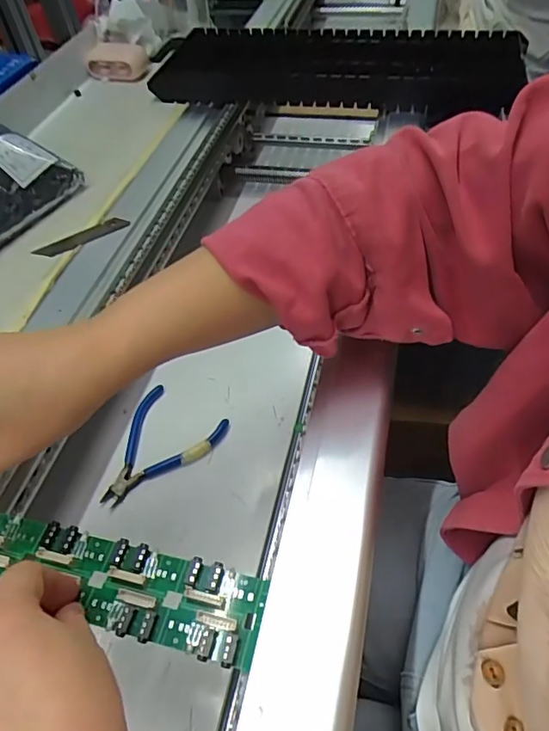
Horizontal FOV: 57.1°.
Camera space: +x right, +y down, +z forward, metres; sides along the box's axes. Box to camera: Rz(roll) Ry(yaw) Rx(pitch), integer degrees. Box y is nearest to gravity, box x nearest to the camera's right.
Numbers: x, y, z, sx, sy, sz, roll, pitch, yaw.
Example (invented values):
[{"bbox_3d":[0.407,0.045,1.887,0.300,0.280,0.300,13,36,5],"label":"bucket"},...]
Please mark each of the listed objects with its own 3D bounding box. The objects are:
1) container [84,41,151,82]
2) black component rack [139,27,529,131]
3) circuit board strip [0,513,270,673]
[{"bbox_3d":[-0.194,-0.378,0.626,0.077,0.030,0.040,13,54,13],"label":"container"},{"bbox_3d":[0.071,-0.343,0.576,0.397,0.041,0.151,3,52,7],"label":"black component rack"},{"bbox_3d":[-0.096,0.112,0.268,0.182,0.006,0.043,10,53,13],"label":"circuit board strip"}]

